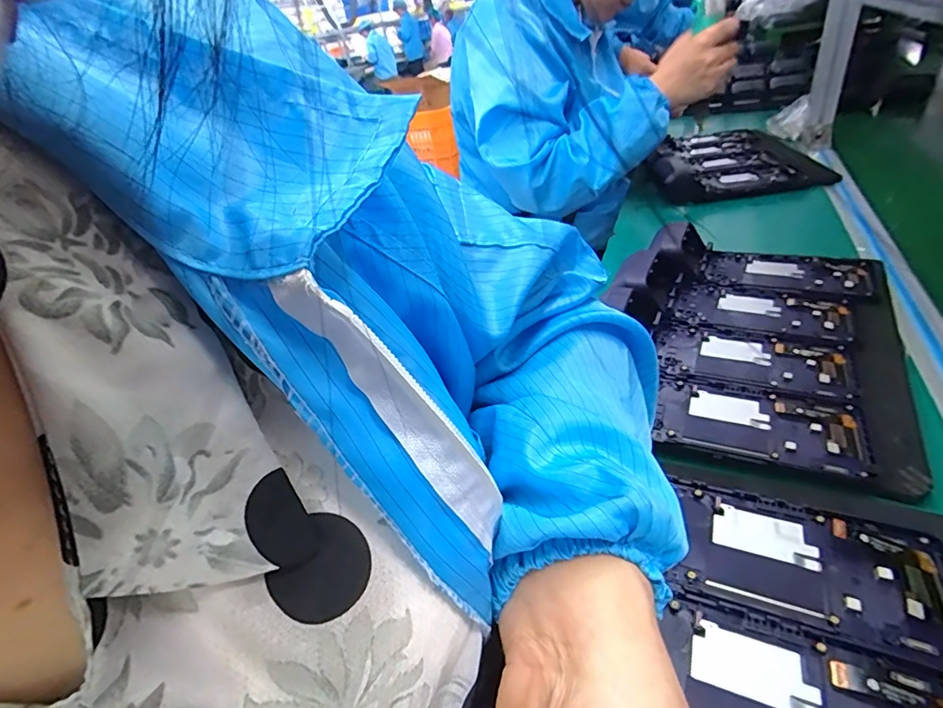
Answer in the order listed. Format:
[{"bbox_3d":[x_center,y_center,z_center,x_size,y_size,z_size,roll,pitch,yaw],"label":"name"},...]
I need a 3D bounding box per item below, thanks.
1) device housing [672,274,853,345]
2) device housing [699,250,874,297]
[{"bbox_3d":[0.294,-0.047,0.489,0.153,0.015,0.086,16,44,30],"label":"device housing"},{"bbox_3d":[0.354,-0.096,0.538,0.165,0.008,0.088,14,43,27],"label":"device housing"}]

